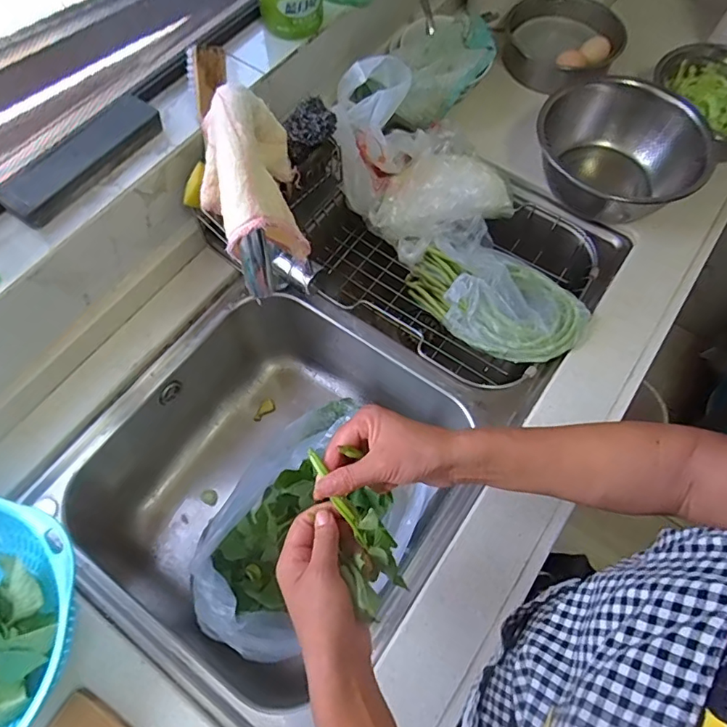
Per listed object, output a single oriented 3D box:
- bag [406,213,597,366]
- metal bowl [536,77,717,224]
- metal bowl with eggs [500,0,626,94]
[{"bbox_3d":[0.180,-0.096,0.741,0.132,0.096,0.252,-31,69,-14],"label":"bag"},{"bbox_3d":[0.373,-0.310,0.779,0.220,0.102,0.261,37,70,15],"label":"metal bowl"},{"bbox_3d":[0.356,-0.575,0.946,0.195,0.076,0.230,21,67,9],"label":"metal bowl with eggs"}]

